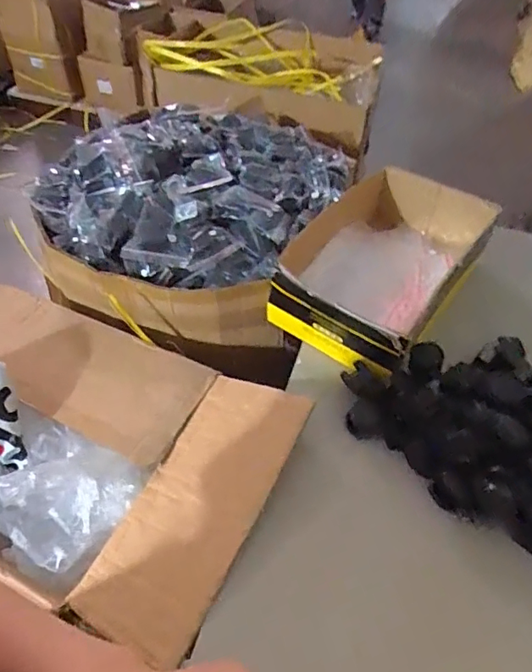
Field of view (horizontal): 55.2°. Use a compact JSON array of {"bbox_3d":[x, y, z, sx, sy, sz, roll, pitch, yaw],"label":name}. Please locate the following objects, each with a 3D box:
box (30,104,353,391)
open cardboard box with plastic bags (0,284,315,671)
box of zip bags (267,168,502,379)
[{"bbox_3d":[-0.121,-0.219,0.906,0.446,0.199,0.491,21,49,19],"label":"box"},{"bbox_3d":[-0.301,0.104,0.698,0.674,0.182,0.304,24,51,17],"label":"open cardboard box with plastic bags"},{"bbox_3d":[0.188,-0.121,0.788,0.218,0.115,0.388,30,53,22],"label":"box of zip bags"}]

